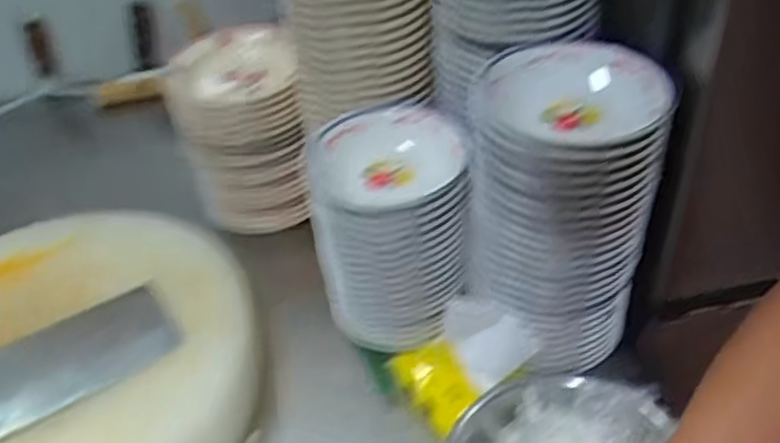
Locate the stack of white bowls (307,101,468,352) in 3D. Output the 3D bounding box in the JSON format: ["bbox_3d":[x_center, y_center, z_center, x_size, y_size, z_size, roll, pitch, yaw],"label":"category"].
[{"bbox_3d":[0.004,0.023,0.712,0.140,0.223,0.149,-8,41,0],"label":"stack of white bowls"}]

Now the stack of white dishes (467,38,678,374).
[{"bbox_3d":[0.142,-0.007,0.616,0.141,0.242,0.144,-6,41,1],"label":"stack of white dishes"}]

